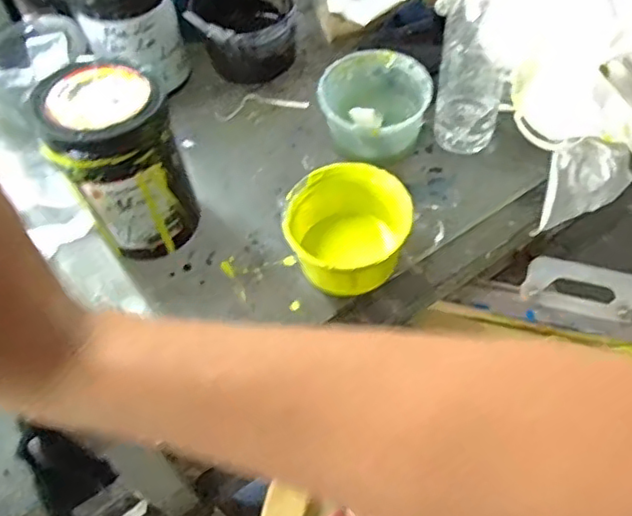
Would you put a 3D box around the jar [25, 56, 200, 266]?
[{"bbox_3d":[-0.174,-0.081,0.569,0.103,0.175,0.100,0,58,0],"label":"jar"}]

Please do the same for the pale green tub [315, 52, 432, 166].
[{"bbox_3d":[0.060,-0.163,0.662,0.112,0.060,0.112,0,58,0],"label":"pale green tub"}]

